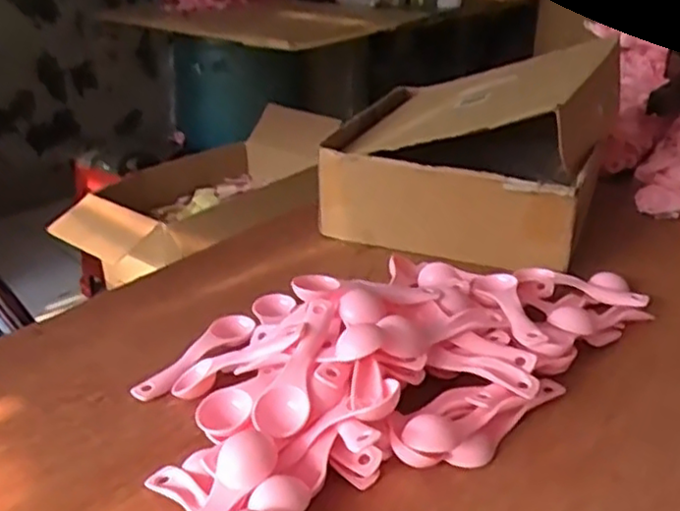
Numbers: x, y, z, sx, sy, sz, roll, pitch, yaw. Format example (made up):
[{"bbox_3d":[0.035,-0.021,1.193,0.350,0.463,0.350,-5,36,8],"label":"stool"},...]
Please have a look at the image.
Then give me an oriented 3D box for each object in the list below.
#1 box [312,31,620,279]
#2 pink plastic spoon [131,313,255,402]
[{"bbox_3d":[0.137,-0.117,0.749,0.263,0.164,0.239,9,28,22],"label":"box"},{"bbox_3d":[-0.108,0.076,0.537,0.031,0.017,0.112,18,32,36],"label":"pink plastic spoon"}]

